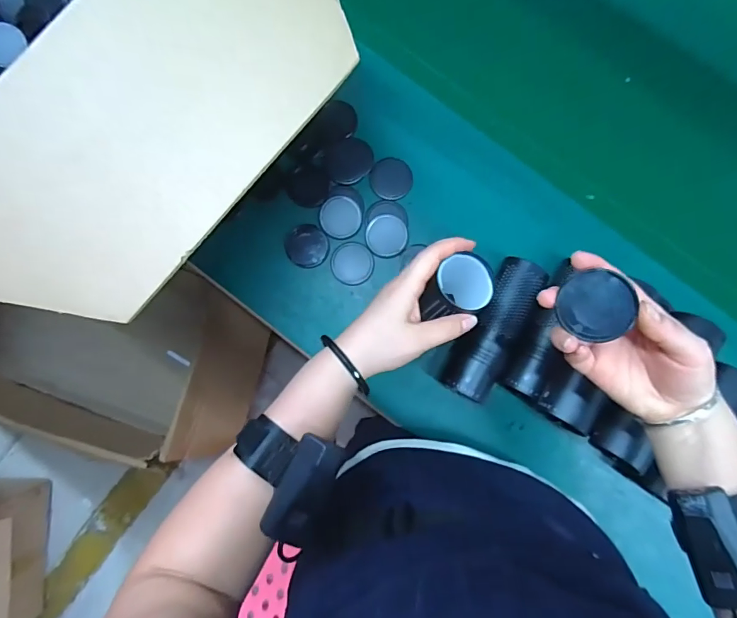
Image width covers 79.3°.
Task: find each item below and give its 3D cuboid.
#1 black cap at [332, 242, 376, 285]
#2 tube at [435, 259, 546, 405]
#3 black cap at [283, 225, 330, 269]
[{"bbox_3d":[-0.019,-0.055,0.536,0.050,0.004,0.050,0,86,-1],"label":"black cap"},{"bbox_3d":[0.143,0.020,0.504,0.063,0.056,0.162,27,86,1],"label":"tube"},{"bbox_3d":[-0.074,-0.076,0.535,0.051,0.005,0.051,-4,86,-1],"label":"black cap"}]

